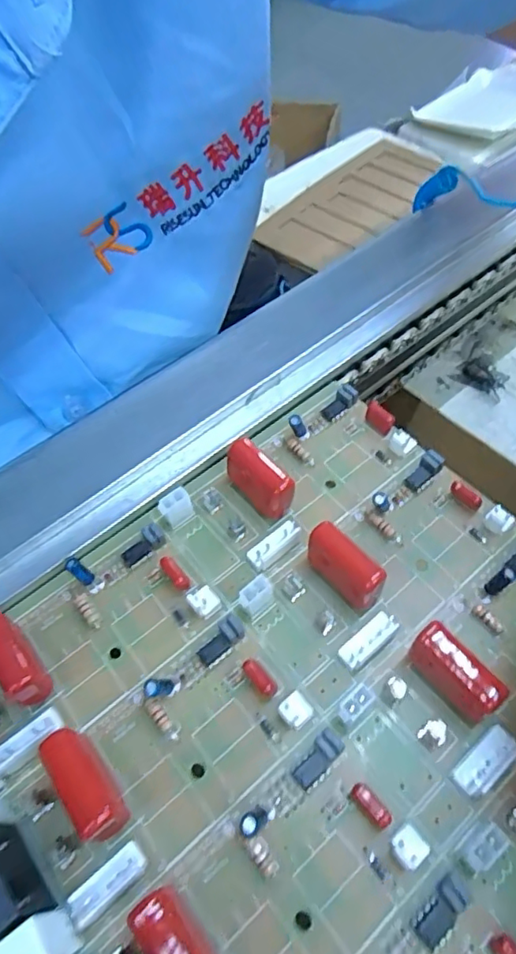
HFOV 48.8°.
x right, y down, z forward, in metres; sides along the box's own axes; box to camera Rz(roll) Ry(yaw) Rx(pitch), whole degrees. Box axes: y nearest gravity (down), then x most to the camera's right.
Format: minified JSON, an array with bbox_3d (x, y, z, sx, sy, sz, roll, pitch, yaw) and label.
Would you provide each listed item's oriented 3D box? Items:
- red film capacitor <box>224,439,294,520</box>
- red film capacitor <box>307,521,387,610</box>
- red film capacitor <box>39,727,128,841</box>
[{"bbox_3d":[0.000,0.001,0.203,0.010,0.022,0.029,-36,61,-18],"label":"red film capacitor"},{"bbox_3d":[0.028,0.030,0.185,0.009,0.020,0.028,-37,62,-19],"label":"red film capacitor"},{"bbox_3d":[-0.045,0.084,0.154,0.012,0.020,0.030,-37,62,-19],"label":"red film capacitor"}]

